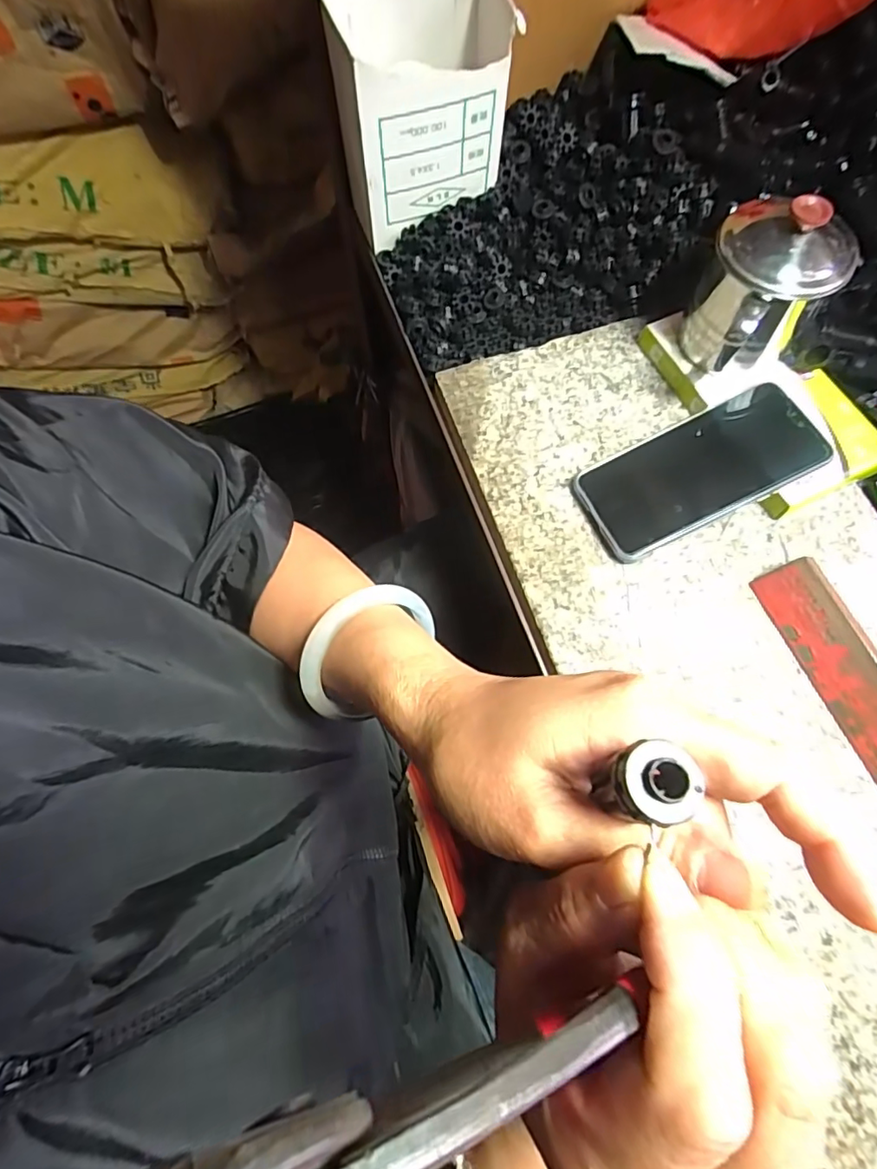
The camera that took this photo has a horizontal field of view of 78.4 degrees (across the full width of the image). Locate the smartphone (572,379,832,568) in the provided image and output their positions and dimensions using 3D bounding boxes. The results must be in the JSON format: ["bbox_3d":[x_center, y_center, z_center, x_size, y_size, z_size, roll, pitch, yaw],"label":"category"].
[{"bbox_3d":[0.178,-0.078,0.370,0.155,0.013,0.074,-26,66,1],"label":"smartphone"}]

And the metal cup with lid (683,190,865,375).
[{"bbox_3d":[0.208,-0.189,0.350,0.077,0.089,0.085,29,74,10],"label":"metal cup with lid"}]

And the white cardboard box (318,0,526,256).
[{"bbox_3d":[-0.016,-0.363,0.413,0.128,0.133,0.076,-18,71,-5],"label":"white cardboard box"}]

